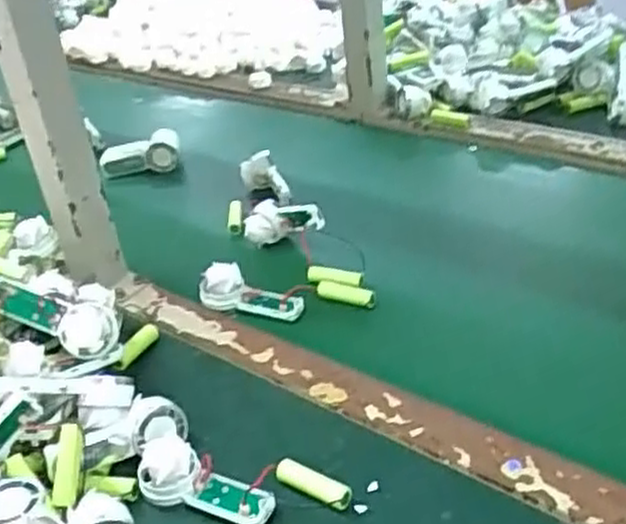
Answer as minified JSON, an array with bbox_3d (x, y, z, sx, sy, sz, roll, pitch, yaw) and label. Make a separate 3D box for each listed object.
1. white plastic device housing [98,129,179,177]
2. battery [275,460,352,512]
[{"bbox_3d":[-0.212,-0.127,0.964,0.116,0.044,0.029,-11,30,26],"label":"white plastic device housing"},{"bbox_3d":[0.001,0.141,0.499,0.050,0.014,0.017,14,40,28],"label":"battery"}]

